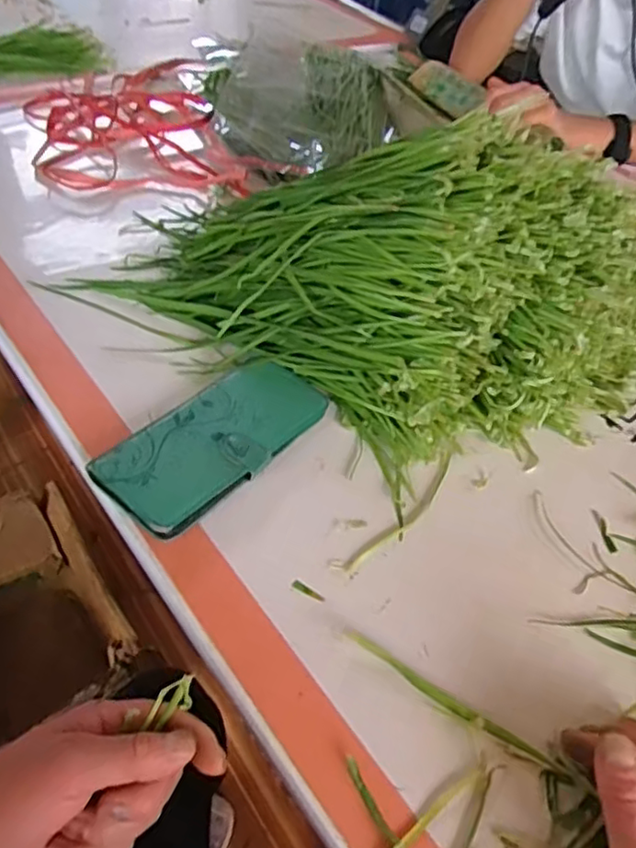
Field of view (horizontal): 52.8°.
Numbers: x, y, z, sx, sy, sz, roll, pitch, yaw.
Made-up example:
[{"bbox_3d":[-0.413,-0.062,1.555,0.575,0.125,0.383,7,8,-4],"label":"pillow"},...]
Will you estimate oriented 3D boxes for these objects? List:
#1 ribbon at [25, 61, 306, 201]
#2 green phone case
[{"bbox_3d":[-0.204,-0.343,0.747,0.238,0.030,0.328,-15,52,-21],"label":"ribbon"},{"bbox_3d":[-0.069,0.009,0.450,0.076,0.023,0.164,32,54,22],"label":"green phone case"}]

